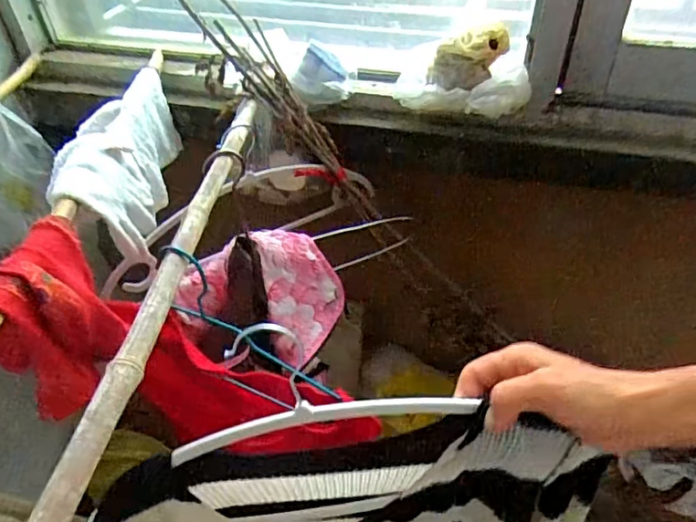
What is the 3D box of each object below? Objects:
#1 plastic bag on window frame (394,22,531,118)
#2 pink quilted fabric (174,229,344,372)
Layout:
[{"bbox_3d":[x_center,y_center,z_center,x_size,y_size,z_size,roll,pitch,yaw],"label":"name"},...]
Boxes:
[{"bbox_3d":[0.152,-0.249,0.691,0.166,0.081,0.093,12,46,15],"label":"plastic bag on window frame"},{"bbox_3d":[-0.110,0.056,0.718,0.212,0.155,0.104,-7,44,-4],"label":"pink quilted fabric"}]

